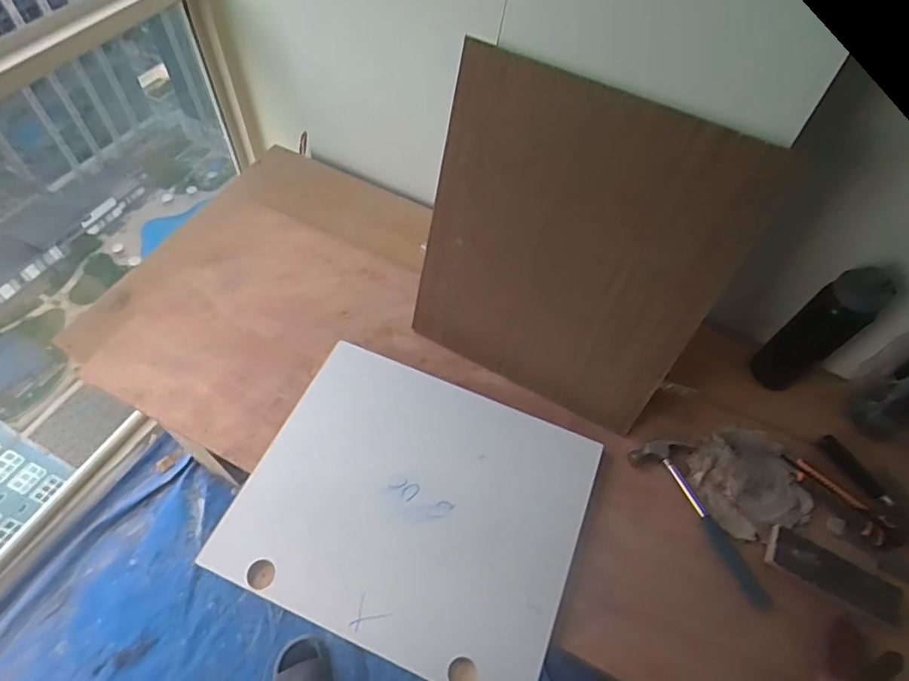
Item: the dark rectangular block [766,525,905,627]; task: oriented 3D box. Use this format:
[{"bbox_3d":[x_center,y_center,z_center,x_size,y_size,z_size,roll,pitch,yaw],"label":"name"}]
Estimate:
[{"bbox_3d":[0.510,0.316,0.724,0.168,0.016,0.059,26,58,13],"label":"dark rectangular block"}]

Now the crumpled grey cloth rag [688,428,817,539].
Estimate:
[{"bbox_3d":[0.438,0.205,0.801,0.164,0.041,0.157,-14,59,-13],"label":"crumpled grey cloth rag"}]

